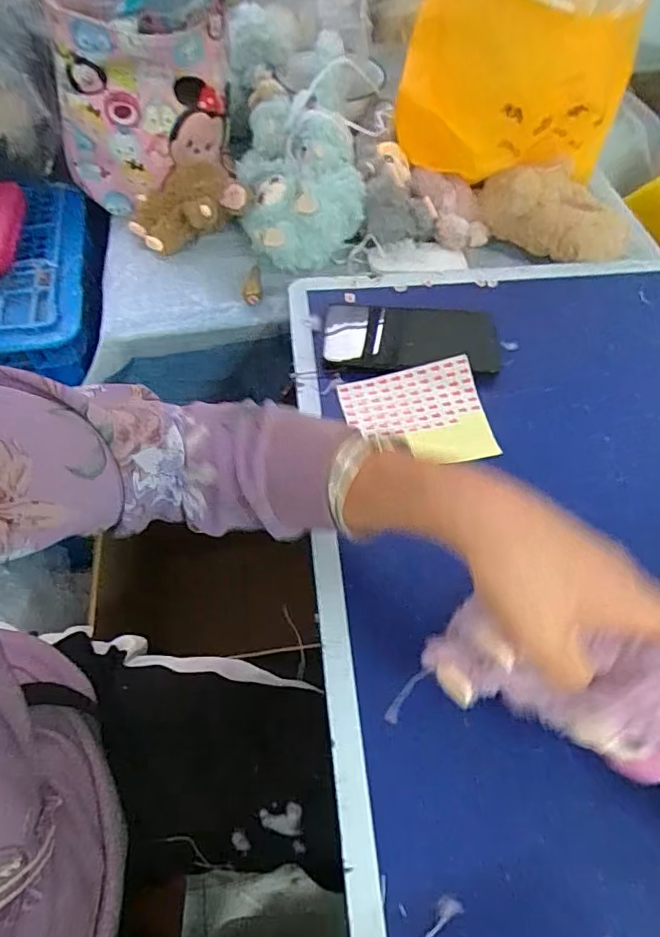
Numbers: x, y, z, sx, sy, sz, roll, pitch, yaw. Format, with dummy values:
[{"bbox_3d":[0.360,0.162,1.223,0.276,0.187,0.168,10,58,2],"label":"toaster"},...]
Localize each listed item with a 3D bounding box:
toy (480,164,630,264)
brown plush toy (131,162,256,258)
[{"bbox_3d":[0.251,-0.287,0.606,0.158,0.065,0.090,9,59,5],"label":"toy"},{"bbox_3d":[-0.166,-0.302,0.632,0.129,0.056,0.088,-26,62,-16],"label":"brown plush toy"}]

